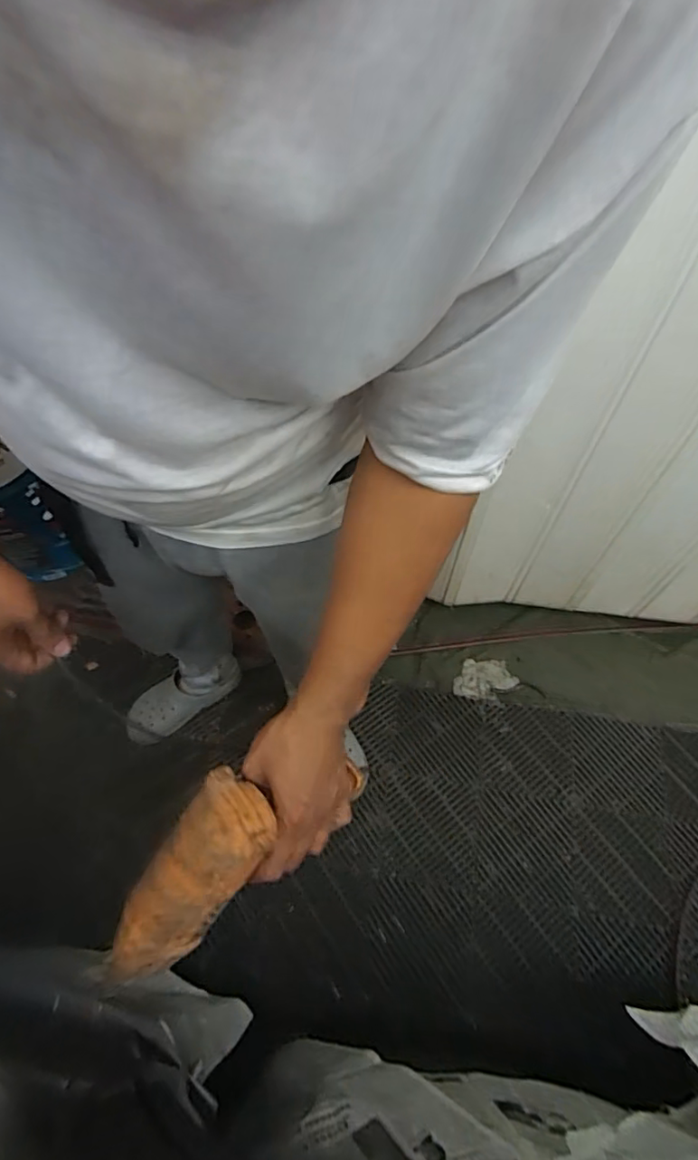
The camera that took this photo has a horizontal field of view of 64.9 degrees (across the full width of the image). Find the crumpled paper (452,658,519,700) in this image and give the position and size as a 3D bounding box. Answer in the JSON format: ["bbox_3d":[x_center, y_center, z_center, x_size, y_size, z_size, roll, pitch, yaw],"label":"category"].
[{"bbox_3d":[0.332,0.241,1.337,0.147,0.010,0.099,5,59,3],"label":"crumpled paper"}]

